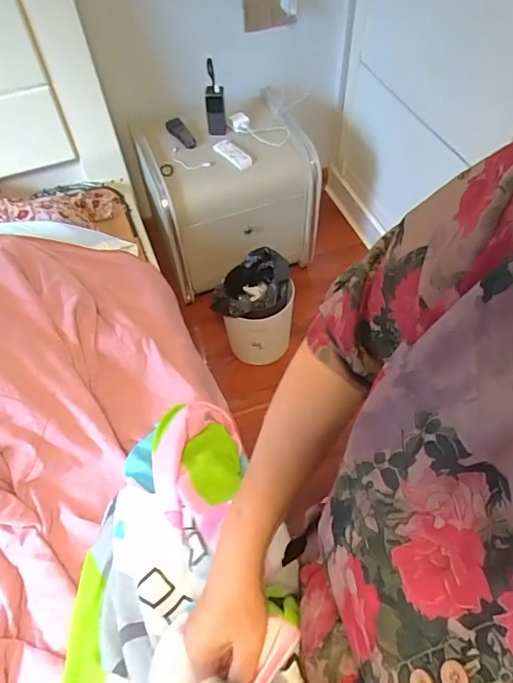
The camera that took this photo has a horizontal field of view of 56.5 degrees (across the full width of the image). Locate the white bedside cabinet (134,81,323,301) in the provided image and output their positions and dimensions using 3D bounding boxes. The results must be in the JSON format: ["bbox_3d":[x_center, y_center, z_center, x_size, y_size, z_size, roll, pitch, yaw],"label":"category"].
[{"bbox_3d":[-0.104,-0.539,1.663,0.533,0.434,0.498,-13,55,-7],"label":"white bedside cabinet"}]

